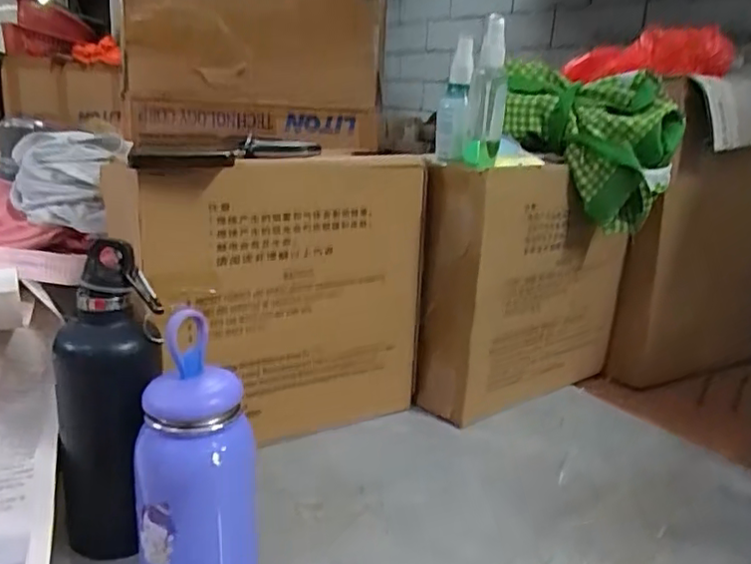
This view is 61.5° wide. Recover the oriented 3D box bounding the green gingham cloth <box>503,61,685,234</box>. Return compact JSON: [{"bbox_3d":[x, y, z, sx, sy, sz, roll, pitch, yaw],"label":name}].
[{"bbox_3d":[0.226,-0.148,0.688,0.178,0.152,0.103,6,16,10],"label":"green gingham cloth"}]

